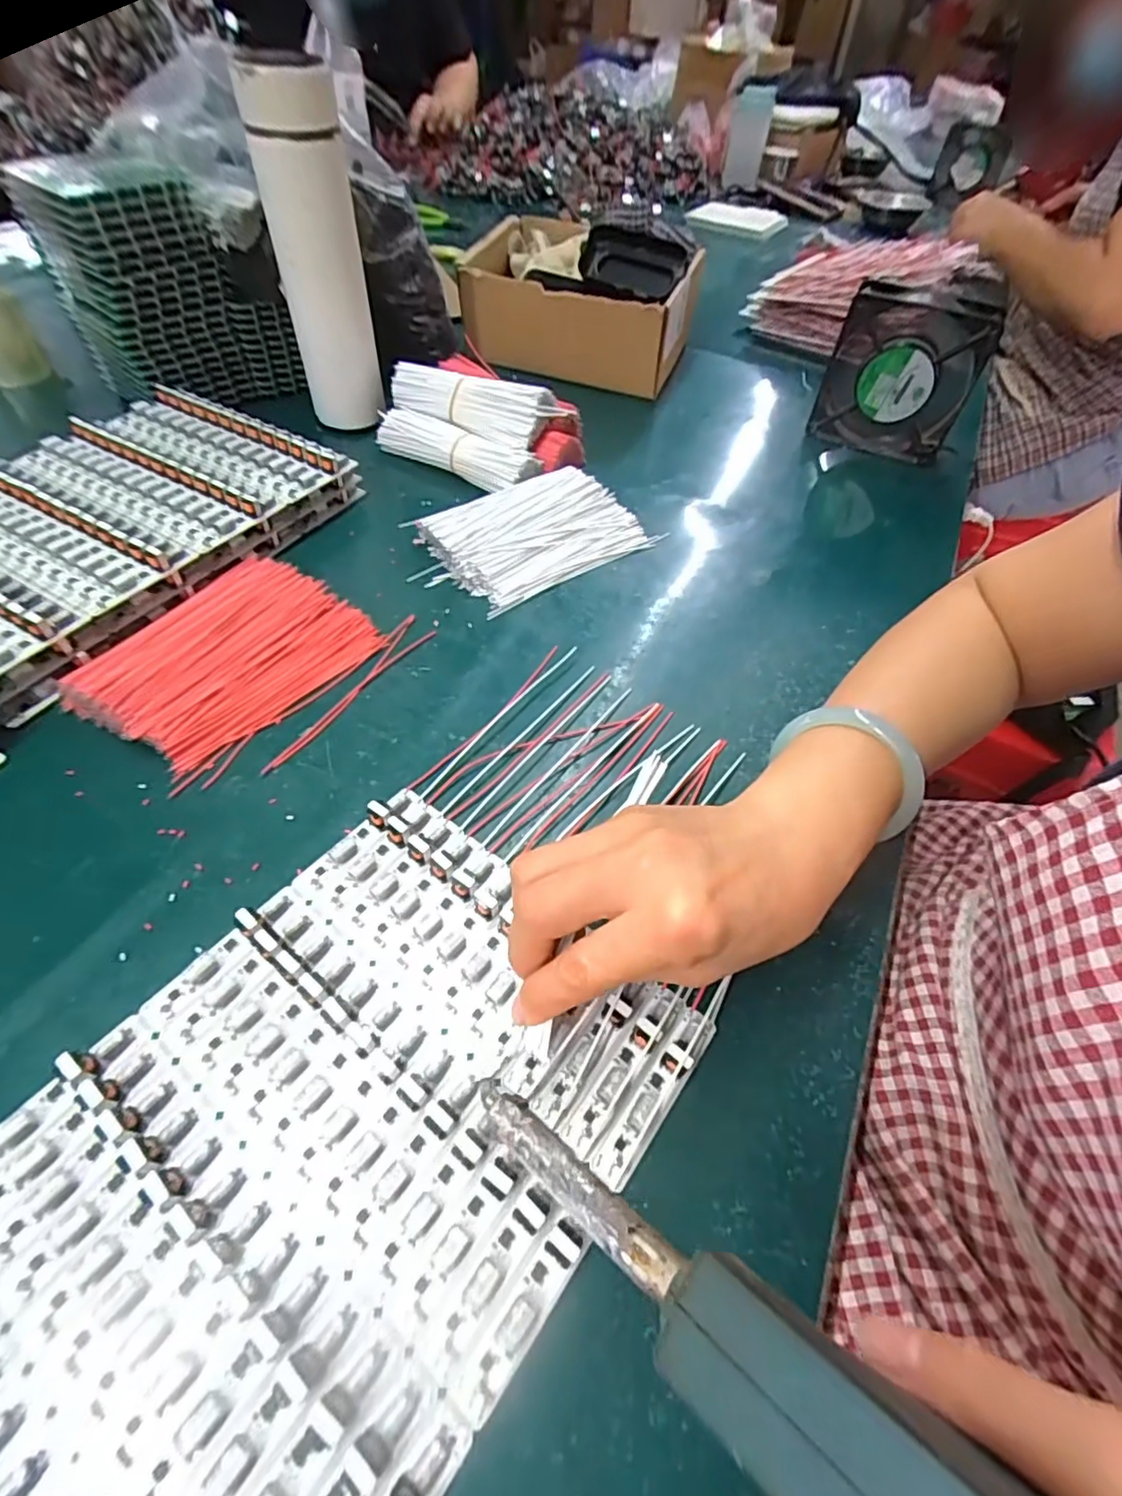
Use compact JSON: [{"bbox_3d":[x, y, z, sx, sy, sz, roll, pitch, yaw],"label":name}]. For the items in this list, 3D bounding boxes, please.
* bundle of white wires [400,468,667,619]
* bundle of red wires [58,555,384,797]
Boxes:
[{"bbox_3d":[-0.022,-0.166,0.461,0.169,0.028,0.103,-28,61,-23],"label":"bundle of white wires"},{"bbox_3d":[-0.197,-0.057,0.360,0.110,0.029,0.149,31,57,17],"label":"bundle of red wires"}]

